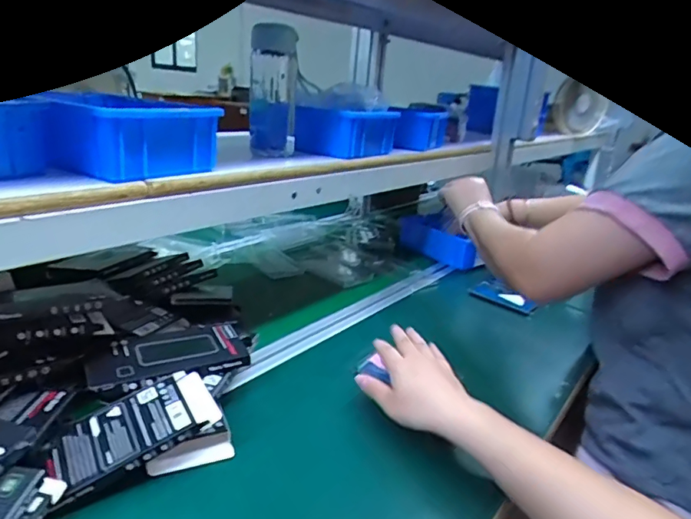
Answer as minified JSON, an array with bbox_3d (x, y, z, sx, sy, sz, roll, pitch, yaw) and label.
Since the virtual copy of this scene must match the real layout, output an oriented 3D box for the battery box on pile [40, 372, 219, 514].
[{"bbox_3d":[-0.185,0.148,0.444,0.137,0.013,0.077,-25,37,-27],"label":"battery box on pile"}]

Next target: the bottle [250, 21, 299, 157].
[{"bbox_3d":[-0.094,-0.219,0.657,0.059,0.160,0.077,2,20,-11],"label":"bottle"}]

